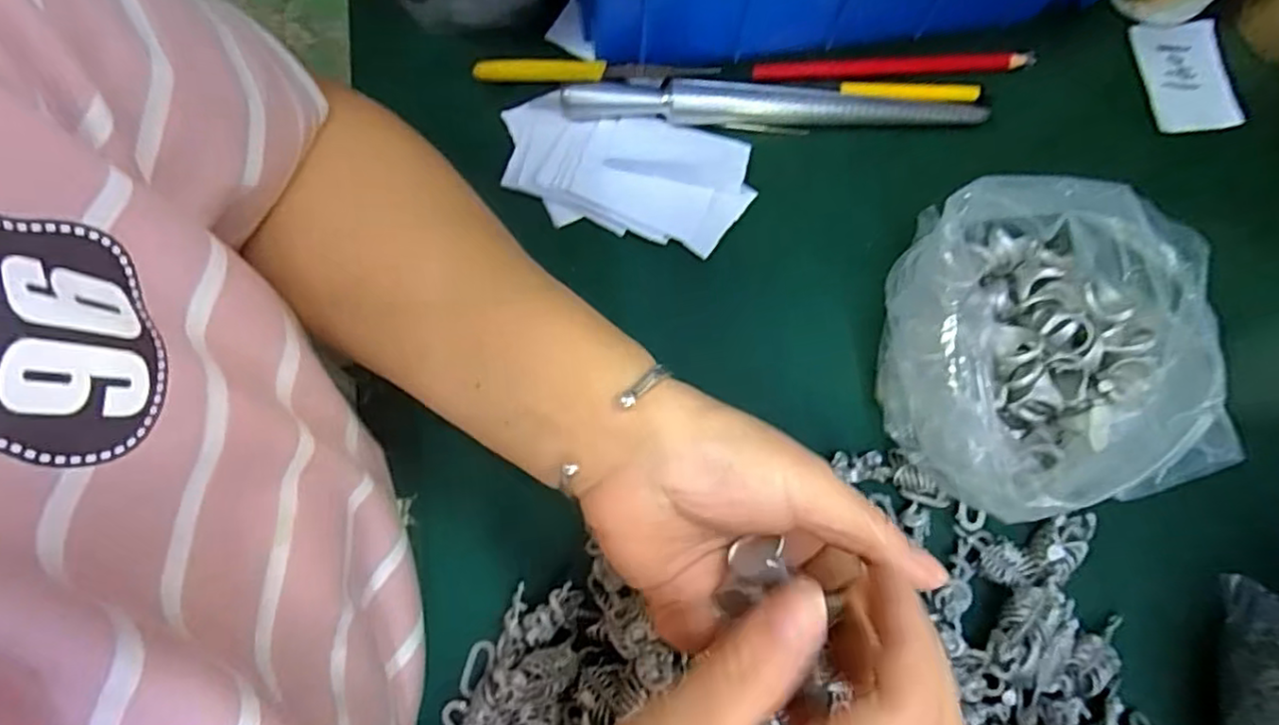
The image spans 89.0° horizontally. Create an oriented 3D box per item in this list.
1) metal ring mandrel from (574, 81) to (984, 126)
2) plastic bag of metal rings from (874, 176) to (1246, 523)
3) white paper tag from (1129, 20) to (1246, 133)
[{"bbox_3d":[0.077,-0.145,0.362,0.233,0.017,0.019,-1,77,-2],"label":"metal ring mandrel"},{"bbox_3d":[0.185,-0.006,0.311,0.144,0.072,0.150,-7,76,-4],"label":"plastic bag of metal rings"},{"bbox_3d":[0.324,-0.169,0.385,0.049,0.009,0.067,-7,76,-4],"label":"white paper tag"}]

